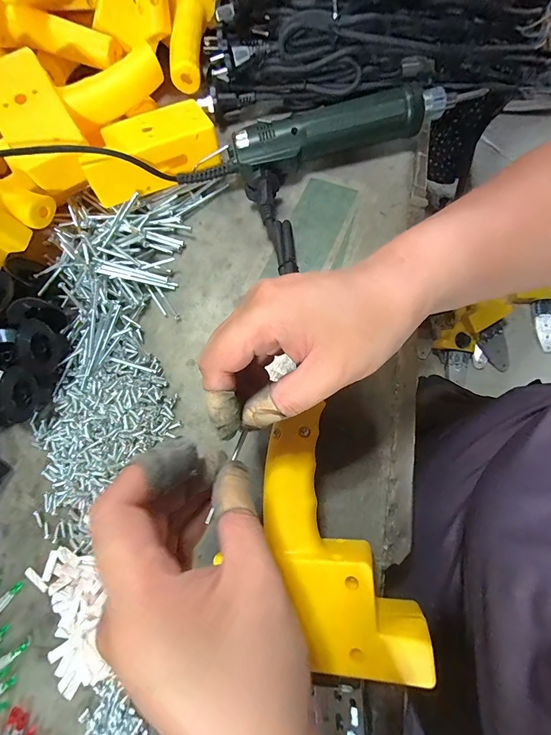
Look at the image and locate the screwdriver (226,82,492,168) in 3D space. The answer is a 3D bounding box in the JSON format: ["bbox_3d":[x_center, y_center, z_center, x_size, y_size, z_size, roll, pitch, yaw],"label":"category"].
[{"bbox_3d":[0.077,-0.232,0.329,0.240,0.040,0.041,-12,73,3],"label":"screwdriver"}]

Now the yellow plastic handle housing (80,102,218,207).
[{"bbox_3d":[-0.121,-0.207,0.322,0.124,0.046,0.058,-29,73,-3],"label":"yellow plastic handle housing"}]

